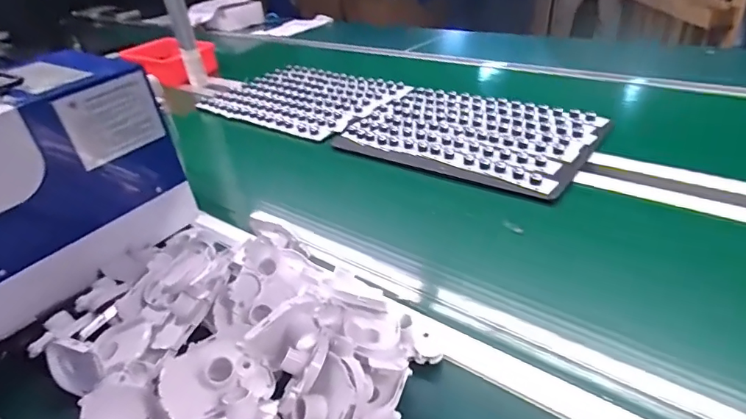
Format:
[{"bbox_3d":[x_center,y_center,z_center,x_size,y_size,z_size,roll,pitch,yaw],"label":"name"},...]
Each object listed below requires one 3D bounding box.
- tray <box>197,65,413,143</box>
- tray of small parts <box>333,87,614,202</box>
[{"bbox_3d":[-0.186,-0.304,1.286,0.454,0.024,0.358,17,41,33],"label":"tray"},{"bbox_3d":[0.203,-0.168,1.034,0.496,0.023,0.369,16,40,32],"label":"tray of small parts"}]

